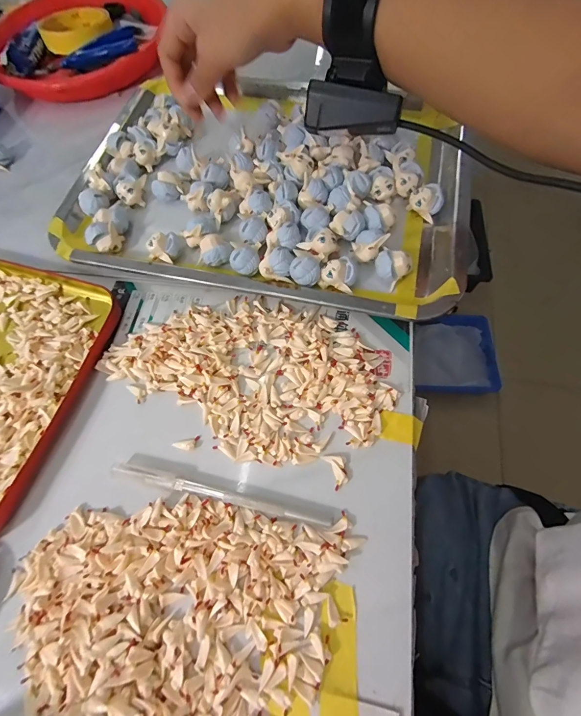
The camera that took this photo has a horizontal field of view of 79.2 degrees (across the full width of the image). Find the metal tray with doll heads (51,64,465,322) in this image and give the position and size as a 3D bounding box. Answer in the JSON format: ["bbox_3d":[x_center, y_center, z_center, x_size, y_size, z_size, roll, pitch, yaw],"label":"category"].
[{"bbox_3d":[-0.022,-0.164,0.320,0.336,0.031,0.239,13,67,6],"label":"metal tray with doll heads"}]

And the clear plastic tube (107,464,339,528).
[{"bbox_3d":[-0.046,0.088,0.225,0.143,0.005,0.009,12,67,6],"label":"clear plastic tube"}]

